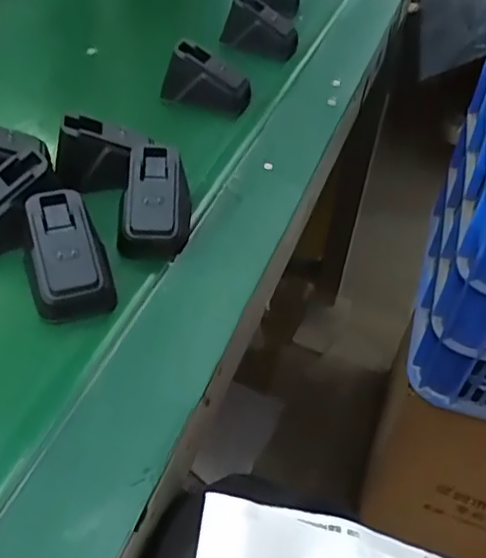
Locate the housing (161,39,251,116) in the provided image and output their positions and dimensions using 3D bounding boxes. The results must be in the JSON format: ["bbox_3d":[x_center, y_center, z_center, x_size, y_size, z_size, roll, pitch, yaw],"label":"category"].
[{"bbox_3d":[-0.028,-0.160,0.477,0.071,0.040,0.032,16,46,11],"label":"housing"}]

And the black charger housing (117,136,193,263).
[{"bbox_3d":[-0.053,-0.048,0.364,0.038,0.041,0.060,5,45,0],"label":"black charger housing"}]

